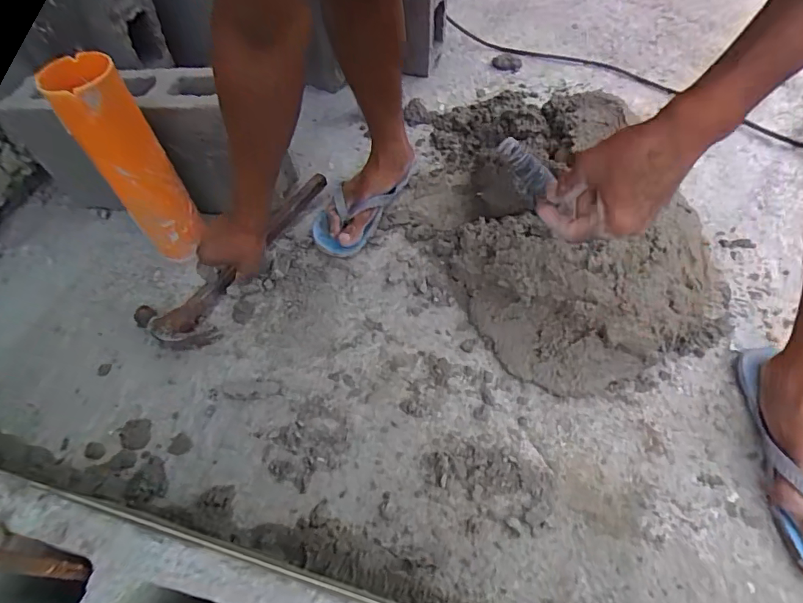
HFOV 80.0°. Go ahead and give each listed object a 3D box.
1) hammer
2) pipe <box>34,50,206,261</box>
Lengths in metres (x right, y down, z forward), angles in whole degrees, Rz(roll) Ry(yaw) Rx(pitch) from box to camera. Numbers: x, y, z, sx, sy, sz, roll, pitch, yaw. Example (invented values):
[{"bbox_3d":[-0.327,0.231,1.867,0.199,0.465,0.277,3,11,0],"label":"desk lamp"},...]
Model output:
[{"bbox_3d":[-0.235,-0.073,0.719,0.109,0.044,0.349,26,64,19],"label":"hammer"},{"bbox_3d":[-0.344,-0.176,0.613,0.086,0.233,0.090,-33,58,-19],"label":"pipe"}]

